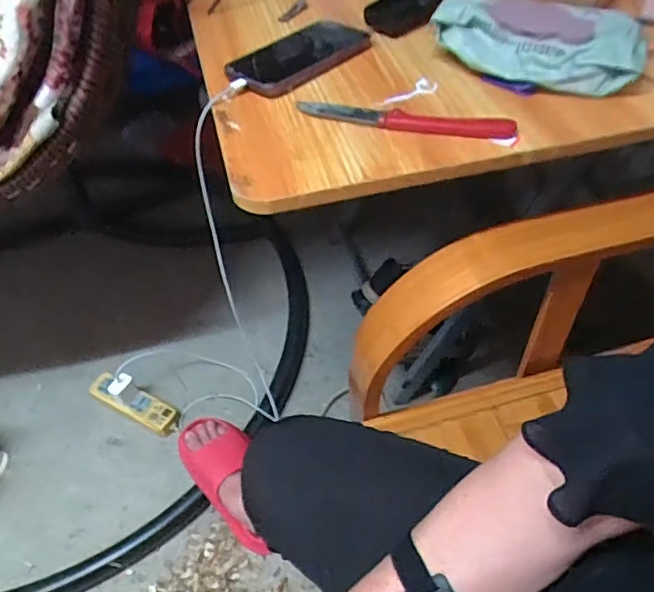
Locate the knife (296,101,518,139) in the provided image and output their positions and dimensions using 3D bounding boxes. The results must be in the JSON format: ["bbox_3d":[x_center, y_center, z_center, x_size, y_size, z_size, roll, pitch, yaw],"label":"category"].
[{"bbox_3d":[0.069,-0.165,0.532,0.204,0.011,0.025,11,50,13],"label":"knife"}]

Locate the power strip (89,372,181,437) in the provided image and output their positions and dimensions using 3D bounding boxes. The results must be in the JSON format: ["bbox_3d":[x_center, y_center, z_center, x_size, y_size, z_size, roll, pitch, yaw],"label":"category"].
[{"bbox_3d":[-0.379,0.207,1.115,0.208,0.033,0.060,19,52,19],"label":"power strip"}]

